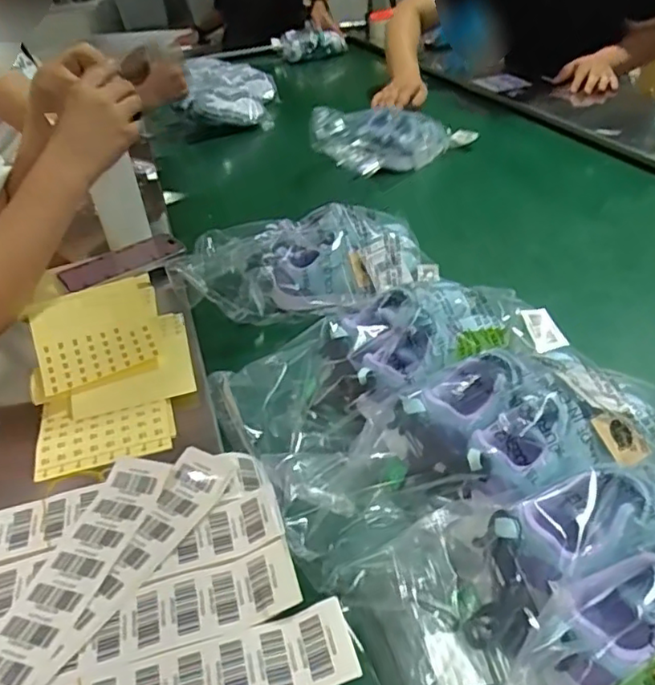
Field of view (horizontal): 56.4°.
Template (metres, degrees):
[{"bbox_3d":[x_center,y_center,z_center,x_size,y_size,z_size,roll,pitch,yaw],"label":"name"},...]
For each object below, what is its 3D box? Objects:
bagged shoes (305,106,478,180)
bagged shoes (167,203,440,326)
[{"bbox_3d":[0.128,-0.387,1.115,0.300,0.097,0.144,-18,36,-20],"label":"bagged shoes"},{"bbox_3d":[-0.027,-0.101,0.772,0.293,0.082,0.164,-6,33,-3],"label":"bagged shoes"}]

